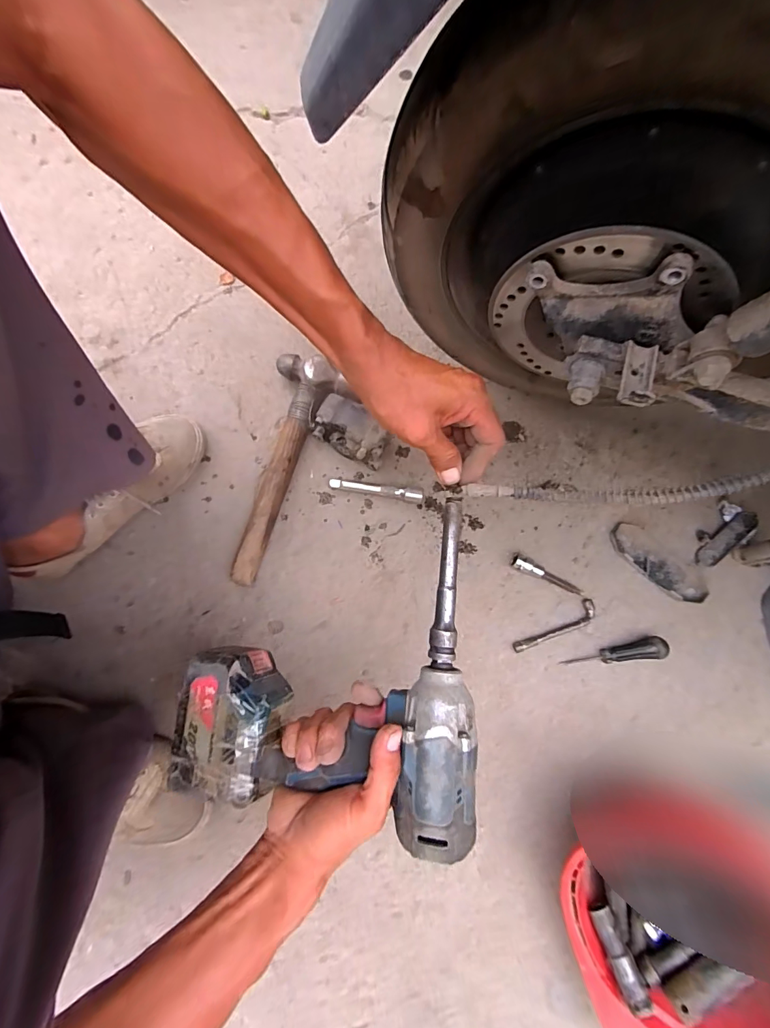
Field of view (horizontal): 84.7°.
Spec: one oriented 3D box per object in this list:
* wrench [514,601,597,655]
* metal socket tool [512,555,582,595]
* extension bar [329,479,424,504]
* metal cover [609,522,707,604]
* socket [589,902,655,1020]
[{"bbox_3d":[0.215,0.145,0.530,0.115,0.011,0.023,-29,80,-5],"label":"wrench"},{"bbox_3d":[0.209,0.078,0.539,0.094,0.018,0.016,22,80,4],"label":"metal socket tool"},{"bbox_3d":[-0.011,-0.032,0.561,0.124,0.017,0.018,8,79,2],"label":"extension bar"},{"bbox_3d":[0.351,0.062,0.541,0.130,0.013,0.049,40,82,7],"label":"metal cover"},{"bbox_3d":[0.235,0.443,0.424,0.025,0.018,0.081,-18,57,-3],"label":"socket"}]

